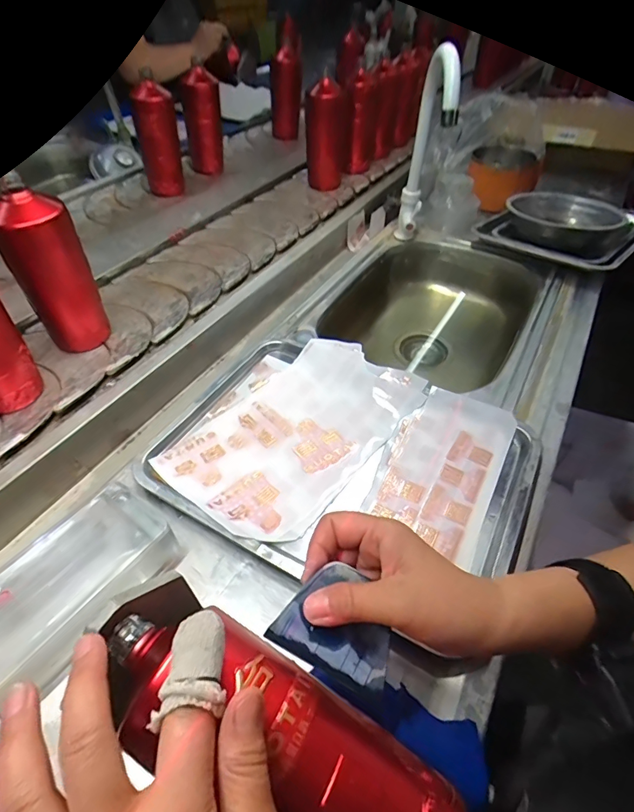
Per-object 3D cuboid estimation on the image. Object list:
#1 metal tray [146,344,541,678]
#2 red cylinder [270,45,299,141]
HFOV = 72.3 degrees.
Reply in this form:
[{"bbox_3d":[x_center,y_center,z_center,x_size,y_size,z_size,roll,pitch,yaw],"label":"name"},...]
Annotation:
[{"bbox_3d":[0.029,0.054,0.492,0.377,0.034,0.291,28,51,17],"label":"metal tray"},{"bbox_3d":[-0.082,-0.808,1.141,0.082,0.193,0.086,3,48,-5],"label":"red cylinder"}]

